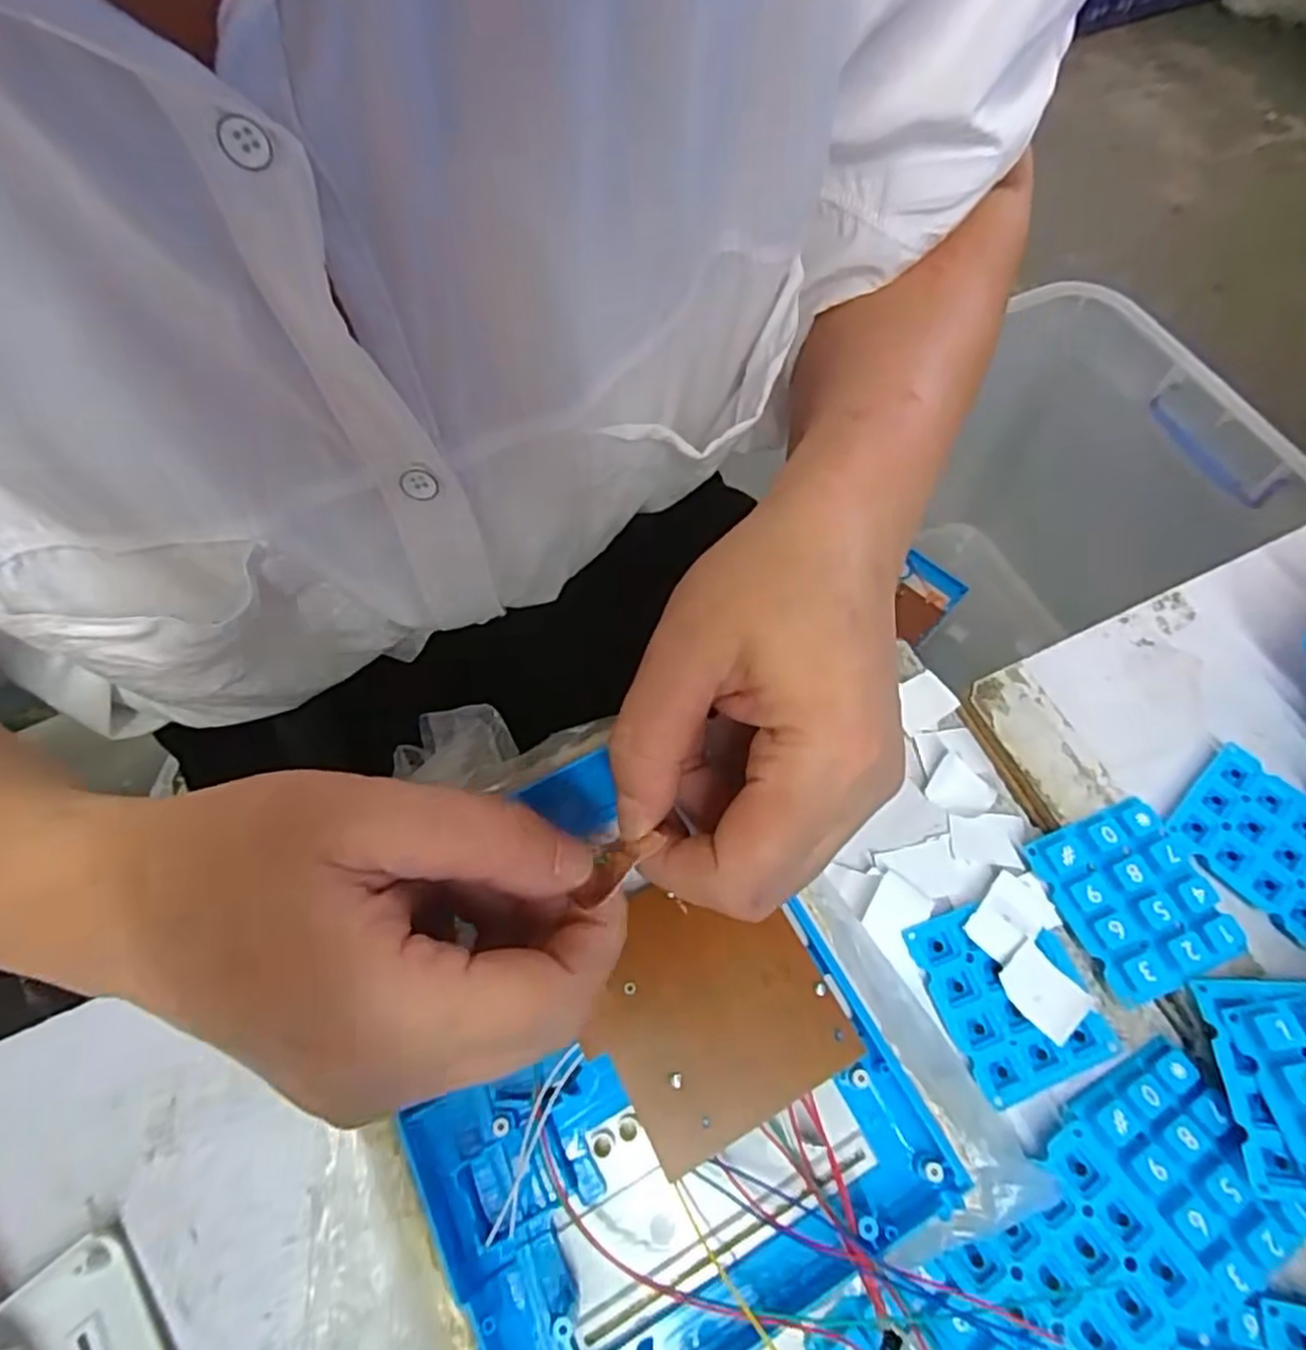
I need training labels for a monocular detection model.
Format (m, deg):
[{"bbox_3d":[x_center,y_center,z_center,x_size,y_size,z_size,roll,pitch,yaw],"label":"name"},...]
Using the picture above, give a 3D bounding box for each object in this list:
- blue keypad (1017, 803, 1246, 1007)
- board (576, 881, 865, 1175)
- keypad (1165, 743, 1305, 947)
[{"bbox_3d":[0.169,0.077,0.260,0.046,0.011,0.059,-21,64,-8],"label":"blue keypad"},{"bbox_3d":[0.016,0.100,0.227,0.068,0.005,0.070,-28,65,-12],"label":"board"},{"bbox_3d":[0.223,0.061,0.269,0.058,0.010,0.050,39,70,20],"label":"keypad"}]

